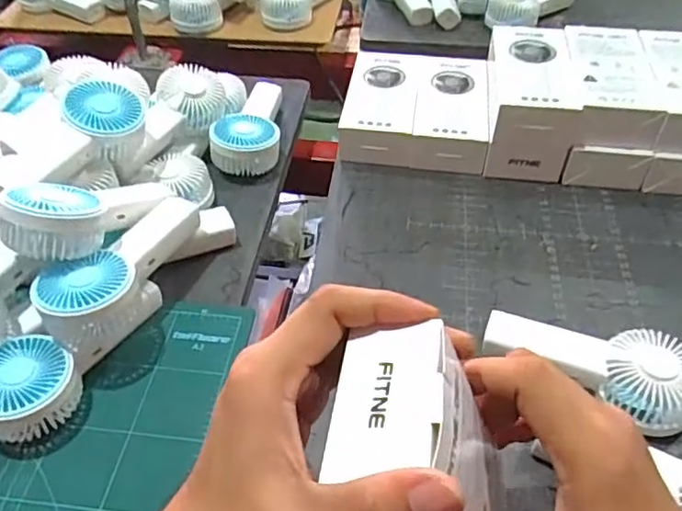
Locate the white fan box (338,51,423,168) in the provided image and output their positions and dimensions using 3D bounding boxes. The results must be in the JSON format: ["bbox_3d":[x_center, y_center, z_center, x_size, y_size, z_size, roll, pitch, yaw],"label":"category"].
[{"bbox_3d":[0.042,-0.150,0.608,0.069,0.046,0.147,6,47,7],"label":"white fan box"}]

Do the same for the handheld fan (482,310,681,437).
[{"bbox_3d":[0.170,0.069,0.402,0.139,0.038,0.062,25,51,23],"label":"handheld fan"}]

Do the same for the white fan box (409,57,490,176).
[{"bbox_3d":[0.111,-0.144,0.598,0.074,0.049,0.147,5,46,6],"label":"white fan box"}]

